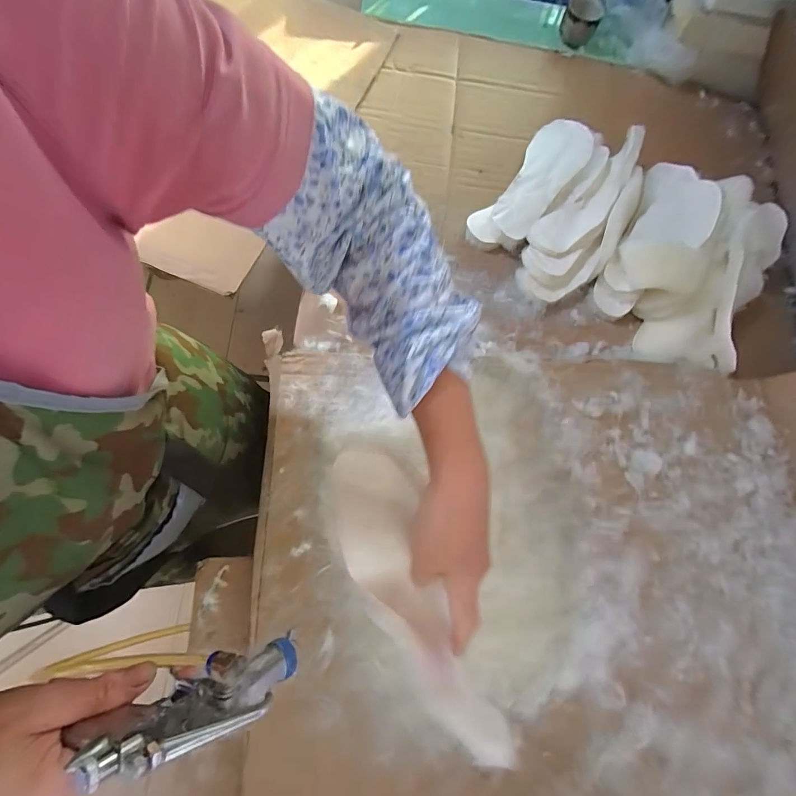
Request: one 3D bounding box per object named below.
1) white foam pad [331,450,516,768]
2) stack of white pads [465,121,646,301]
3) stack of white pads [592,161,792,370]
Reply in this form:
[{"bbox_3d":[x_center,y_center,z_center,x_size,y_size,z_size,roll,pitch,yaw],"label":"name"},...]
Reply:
[{"bbox_3d":[0.013,0.151,0.305,0.073,0.030,0.230,-23,82,-7],"label":"white foam pad"},{"bbox_3d":[0.241,-0.287,0.567,0.189,0.045,0.288,35,77,4],"label":"stack of white pads"},{"bbox_3d":[0.413,-0.194,0.560,0.215,0.074,0.305,28,76,2],"label":"stack of white pads"}]

